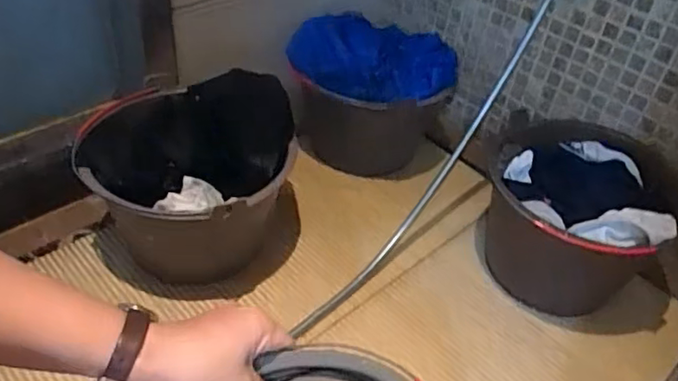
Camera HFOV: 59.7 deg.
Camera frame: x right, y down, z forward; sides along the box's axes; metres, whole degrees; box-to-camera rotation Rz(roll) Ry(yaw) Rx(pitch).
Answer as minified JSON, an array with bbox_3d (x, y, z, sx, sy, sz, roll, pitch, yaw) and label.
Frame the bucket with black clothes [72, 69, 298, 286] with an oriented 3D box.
[{"bbox_3d":[-0.202,-0.001,0.825,0.266,0.250,0.238,1,41,-7],"label":"bucket with black clothes"}]

